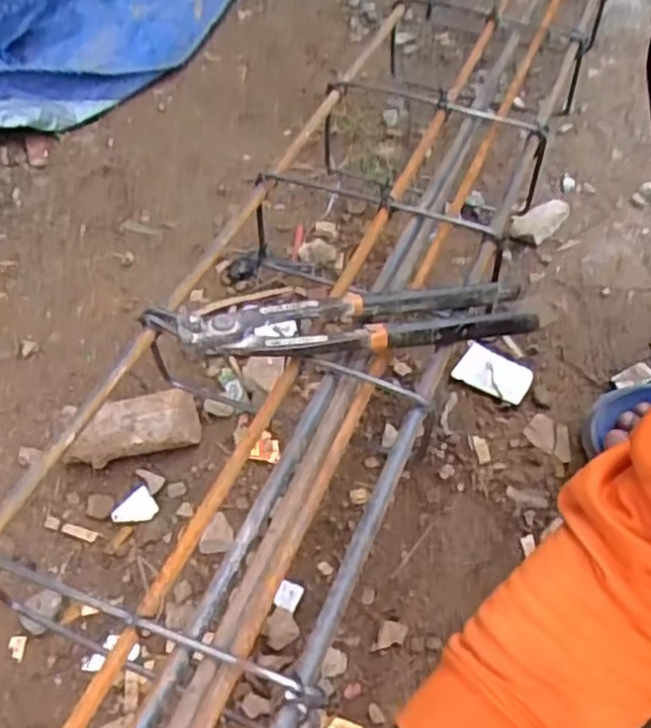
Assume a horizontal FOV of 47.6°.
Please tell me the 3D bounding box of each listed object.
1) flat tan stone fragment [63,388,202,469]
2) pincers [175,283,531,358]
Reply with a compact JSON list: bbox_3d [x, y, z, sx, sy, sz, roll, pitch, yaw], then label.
[{"bbox_3d":[-0.165,0.058,0.633,0.113,0.050,0.045,-9,50,-7],"label":"flat tan stone fragment"},{"bbox_3d":[0.024,-0.028,0.450,0.216,0.032,0.036,-9,52,-10],"label":"pincers"}]

